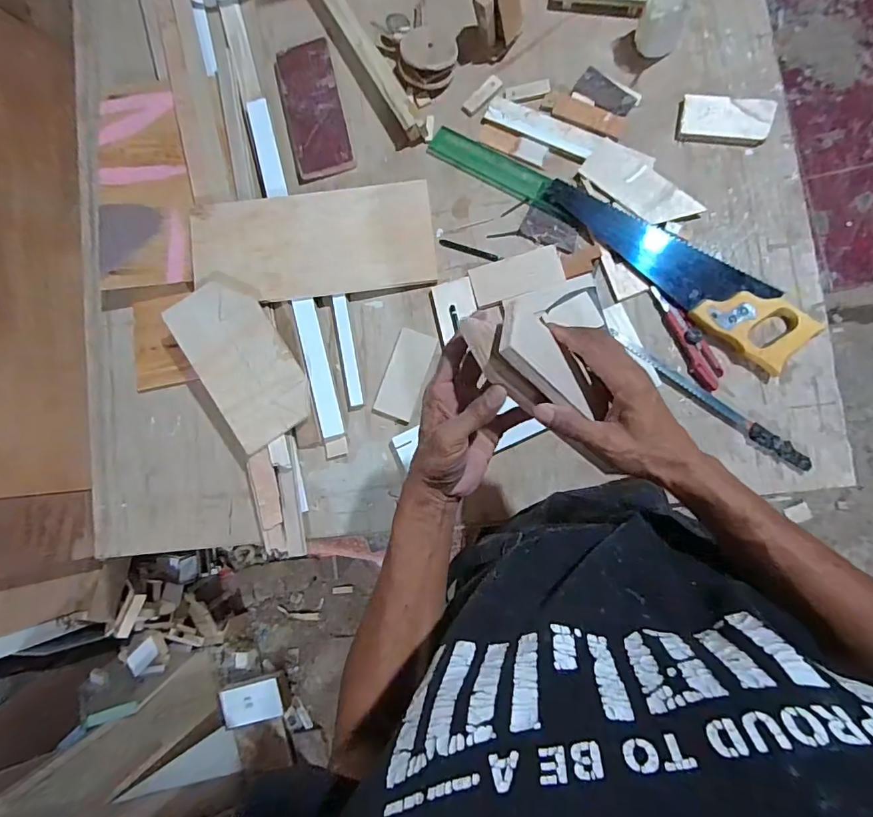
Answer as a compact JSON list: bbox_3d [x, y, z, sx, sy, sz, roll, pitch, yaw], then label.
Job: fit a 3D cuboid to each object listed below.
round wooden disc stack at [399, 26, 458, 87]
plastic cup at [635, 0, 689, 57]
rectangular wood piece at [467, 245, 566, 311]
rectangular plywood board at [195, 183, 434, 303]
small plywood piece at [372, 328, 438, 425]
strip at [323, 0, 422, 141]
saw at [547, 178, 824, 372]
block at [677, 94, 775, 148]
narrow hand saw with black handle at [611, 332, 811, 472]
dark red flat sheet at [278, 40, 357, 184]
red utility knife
[{"bbox_3d":[-0.014,-0.531,0.712,0.088,0.054,0.086,-1,86,8],"label":"round wooden disc stack"},{"bbox_3d":[0.313,-0.540,0.652,0.060,0.080,0.070,18,89,9],"label":"plastic cup"},{"bbox_3d":[0.116,-0.193,0.691,0.130,0.007,0.060,-18,84,7],"label":"rectangular wood piece"},{"bbox_3d":[-0.188,-0.252,0.724,0.361,0.011,0.155,-7,90,-1],"label":"rectangular plywood board"},{"bbox_3d":[-0.046,-0.048,0.709,0.062,0.013,0.134,20,89,9],"label":"small plywood piece"},{"bbox_3d":[-0.134,-0.595,0.741,0.030,0.033,0.406,-30,83,5],"label":"strip"},{"bbox_3d":[0.328,-0.205,0.659,0.398,0.034,0.101,39,92,9],"label":"saw"},{"bbox_3d":[0.407,-0.410,0.669,0.121,0.012,0.063,9,88,9],"label":"block"},{"bbox_3d":[0.366,-0.013,0.644,0.299,0.013,0.024,35,92,9],"label":"narrow hand saw with black handle"},{"bbox_3d":[-0.194,-0.475,0.759,0.089,0.015,0.220,-14,85,7],"label":"dark red flat sheet"},{"bbox_3d":[0.346,-0.099,0.655,0.037,0.012,0.157,-27,83,6],"label":"red utility knife"}]

